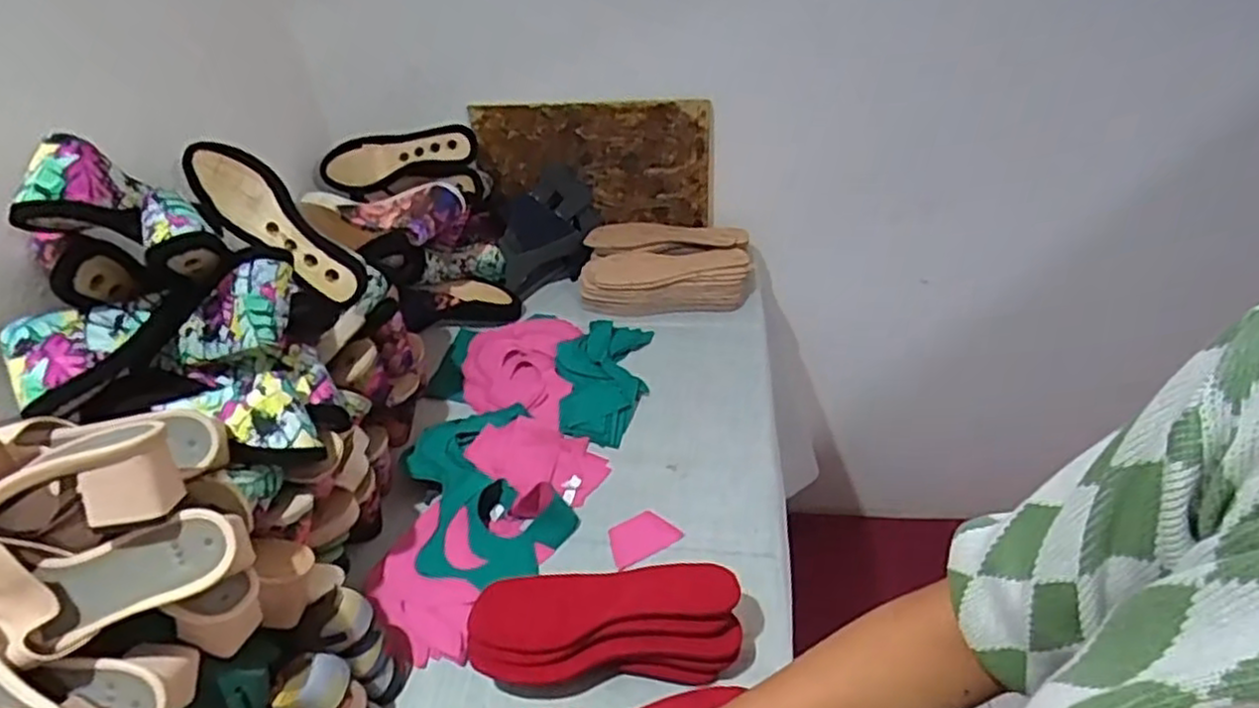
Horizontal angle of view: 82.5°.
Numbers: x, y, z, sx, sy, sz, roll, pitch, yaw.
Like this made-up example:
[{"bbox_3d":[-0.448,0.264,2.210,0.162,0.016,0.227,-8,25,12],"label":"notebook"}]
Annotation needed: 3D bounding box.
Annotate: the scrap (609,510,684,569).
[{"bbox_3d":[0.013,0.202,0.809,0.076,0.004,0.056,-22,43,-17],"label":"scrap"}]

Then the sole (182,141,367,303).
[{"bbox_3d":[-0.384,-0.141,0.794,0.225,0.077,0.072,42,52,-1],"label":"sole"}]

